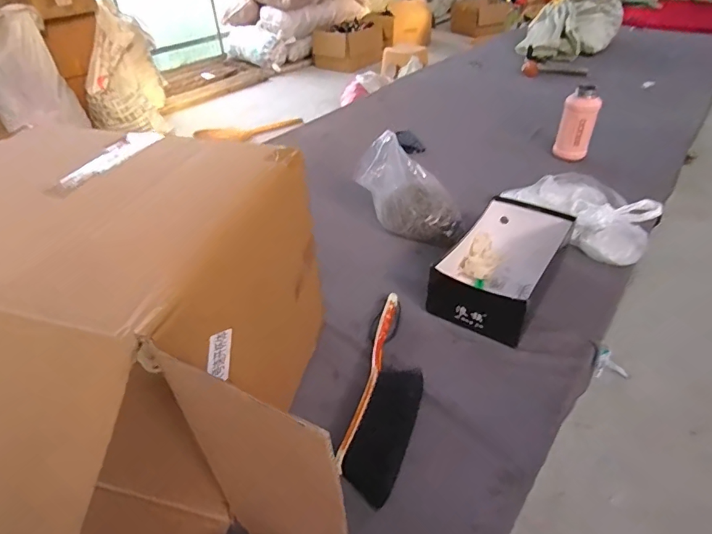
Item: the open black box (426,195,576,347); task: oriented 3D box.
[{"bbox_3d":[0.290,-0.016,0.884,0.180,0.109,0.283,23,45,26],"label":"open black box"}]

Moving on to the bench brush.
[{"bbox_3d":[0.057,0.170,0.693,0.090,0.044,0.360,9,41,12],"label":"bench brush"}]

